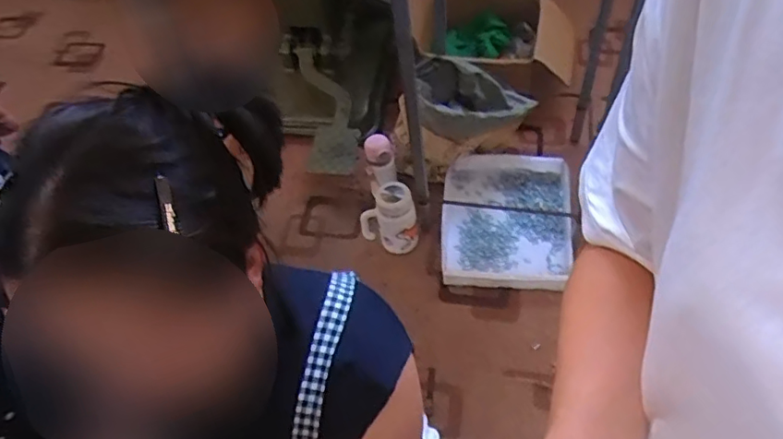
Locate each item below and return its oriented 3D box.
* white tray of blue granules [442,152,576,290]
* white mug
[{"bbox_3d":[0.309,-0.009,1.517,0.326,0.109,0.387,1,55,7],"label":"white tray of blue granules"},{"bbox_3d":[-0.008,-0.002,1.484,0.146,0.203,0.090,-8,55,0],"label":"white mug"}]

